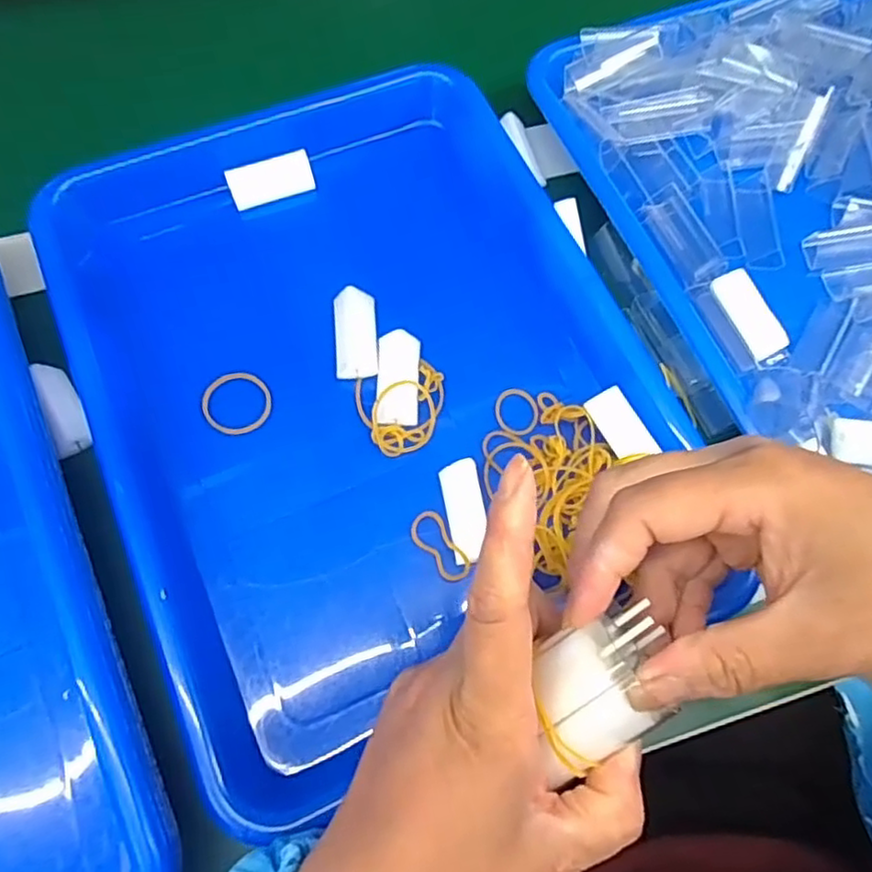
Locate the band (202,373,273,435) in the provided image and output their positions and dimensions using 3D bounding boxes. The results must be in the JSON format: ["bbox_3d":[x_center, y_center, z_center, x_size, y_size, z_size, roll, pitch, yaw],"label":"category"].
[{"bbox_3d":[-0.098,-0.017,0.320,0.033,0.004,0.034,0,70,-1],"label":"band"}]

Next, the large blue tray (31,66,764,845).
[{"bbox_3d":[-0.034,-0.027,0.327,0.245,0.059,0.322,-24,72,-10],"label":"large blue tray"}]

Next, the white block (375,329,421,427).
[{"bbox_3d":[-0.019,-0.029,0.321,0.020,0.008,0.047,2,70,-1],"label":"white block"}]

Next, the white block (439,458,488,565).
[{"bbox_3d":[0.014,0.034,0.297,0.019,0.013,0.046,-10,70,-5],"label":"white block"}]

